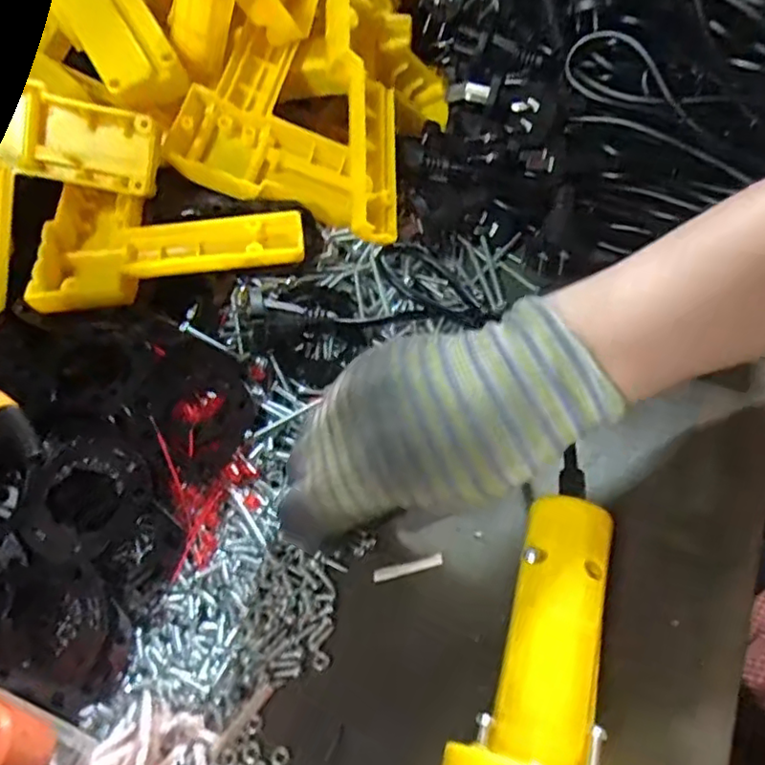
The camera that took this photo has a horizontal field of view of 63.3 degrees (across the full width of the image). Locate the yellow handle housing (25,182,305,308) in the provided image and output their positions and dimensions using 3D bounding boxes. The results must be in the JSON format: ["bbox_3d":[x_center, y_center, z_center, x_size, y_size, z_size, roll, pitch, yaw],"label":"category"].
[{"bbox_3d":[-0.118,-0.086,0.361,0.140,0.031,0.106,-9,52,-2],"label":"yellow handle housing"}]

